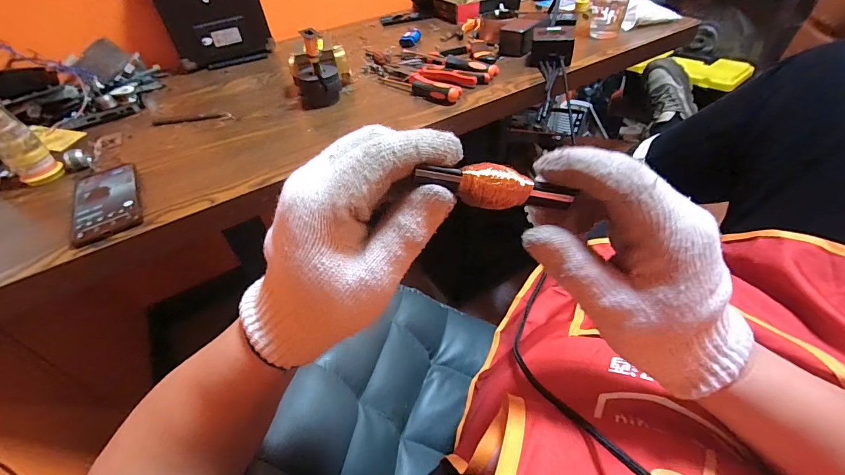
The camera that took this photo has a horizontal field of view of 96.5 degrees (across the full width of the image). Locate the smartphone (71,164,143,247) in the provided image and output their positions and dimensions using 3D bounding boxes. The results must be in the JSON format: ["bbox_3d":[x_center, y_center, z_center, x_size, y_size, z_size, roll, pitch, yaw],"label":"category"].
[{"bbox_3d":[-0.416,-0.053,0.496,0.075,0.010,0.167,-26,46,-20],"label":"smartphone"}]

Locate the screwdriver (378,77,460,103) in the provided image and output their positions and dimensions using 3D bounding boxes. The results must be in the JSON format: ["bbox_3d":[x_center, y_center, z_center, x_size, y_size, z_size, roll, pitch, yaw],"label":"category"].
[{"bbox_3d":[-0.011,-0.271,0.675,0.034,0.024,0.189,-33,48,-26],"label":"screwdriver"}]

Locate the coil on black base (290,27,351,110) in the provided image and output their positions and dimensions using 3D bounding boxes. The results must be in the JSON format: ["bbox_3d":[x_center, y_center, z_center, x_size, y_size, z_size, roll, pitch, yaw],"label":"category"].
[{"bbox_3d":[-0.180,-0.302,0.660,0.101,0.110,0.092,-14,43,-8],"label":"coil on black base"}]

